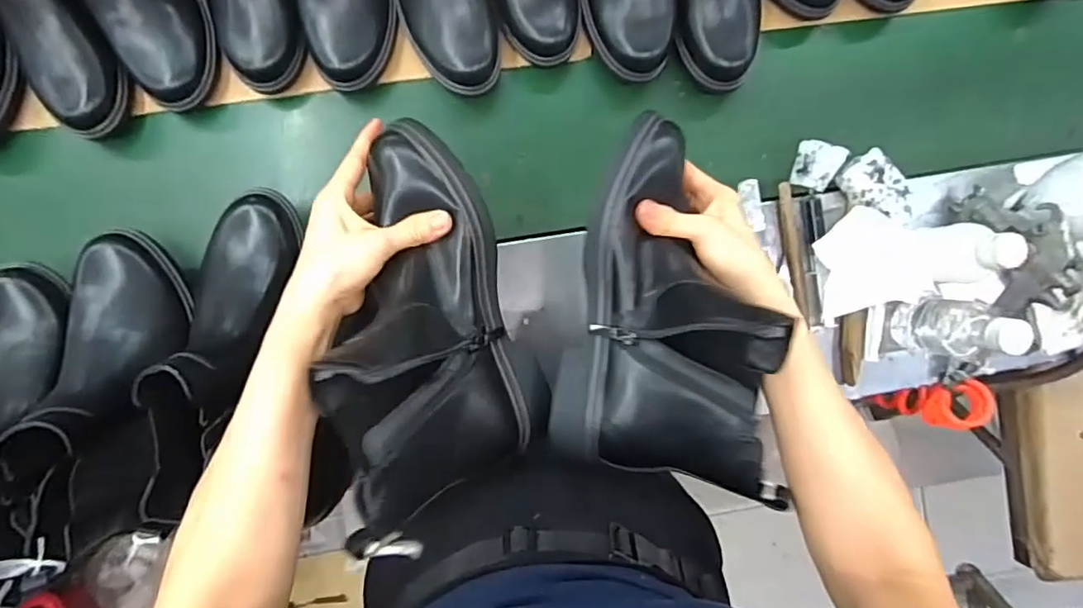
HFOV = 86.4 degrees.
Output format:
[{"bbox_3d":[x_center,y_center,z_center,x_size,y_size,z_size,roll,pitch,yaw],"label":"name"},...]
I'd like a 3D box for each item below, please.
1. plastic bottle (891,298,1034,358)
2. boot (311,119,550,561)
[{"bbox_3d":[0.415,0.024,0.564,0.047,0.123,0.054,8,91,-4],"label":"plastic bottle"},{"bbox_3d":[-0.086,0.016,0.401,0.138,0.111,0.285,-13,92,-4],"label":"boot"}]

